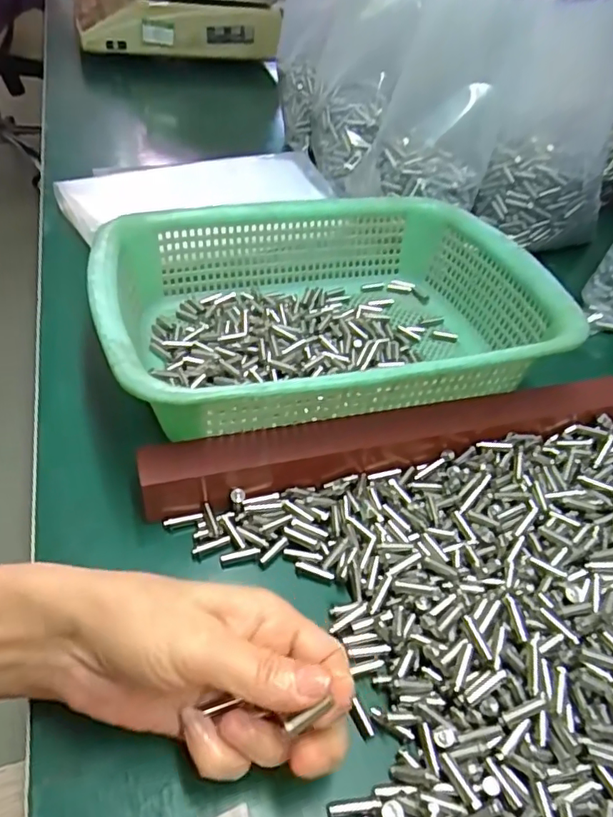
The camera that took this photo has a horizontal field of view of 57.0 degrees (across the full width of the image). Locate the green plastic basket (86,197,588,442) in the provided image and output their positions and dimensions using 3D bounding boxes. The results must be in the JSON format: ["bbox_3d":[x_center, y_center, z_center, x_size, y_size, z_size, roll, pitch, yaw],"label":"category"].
[{"bbox_3d":[0.014,-0.074,0.402,0.299,0.072,0.227,-10,48,-16],"label":"green plastic basket"}]

